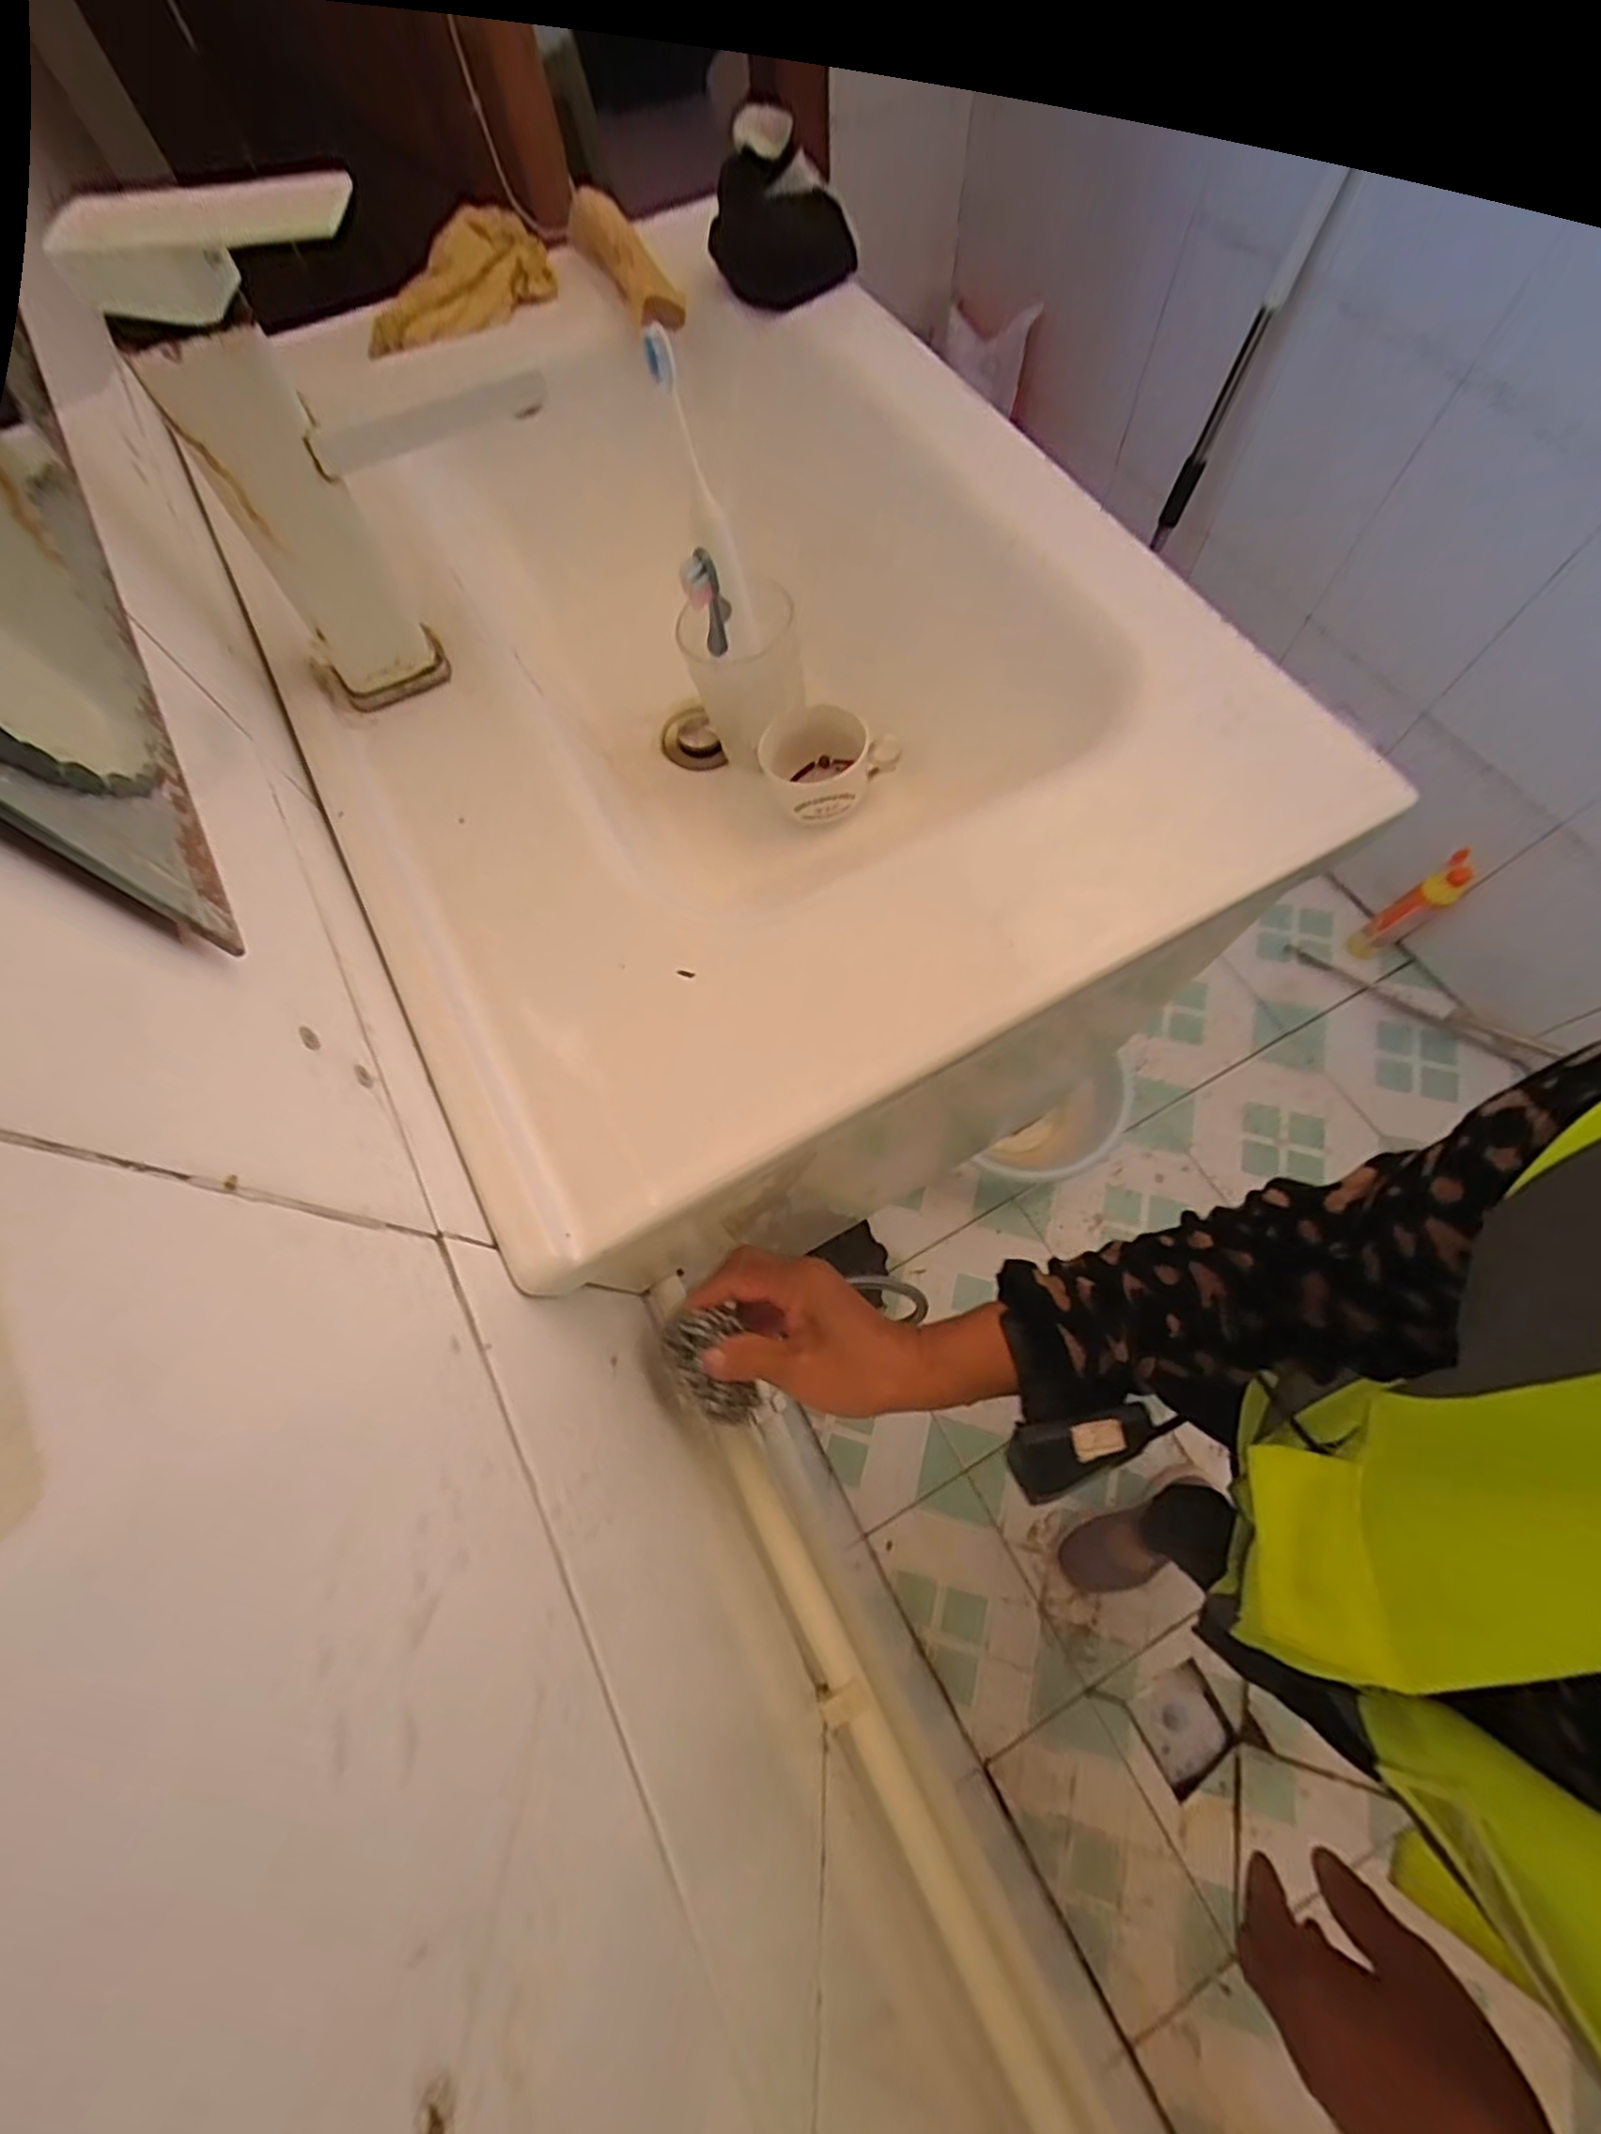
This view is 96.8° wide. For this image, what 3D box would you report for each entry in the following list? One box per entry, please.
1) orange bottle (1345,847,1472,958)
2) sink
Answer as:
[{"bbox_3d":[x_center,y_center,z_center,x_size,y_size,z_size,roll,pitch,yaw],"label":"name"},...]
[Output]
[{"bbox_3d":[1.023,-0.262,1.194,0.065,0.218,0.057,-30,70,-9],"label":"orange bottle"},{"bbox_3d":[-0.052,-0.249,0.440,0.468,0.187,0.641,-29,70,-9],"label":"sink"}]

